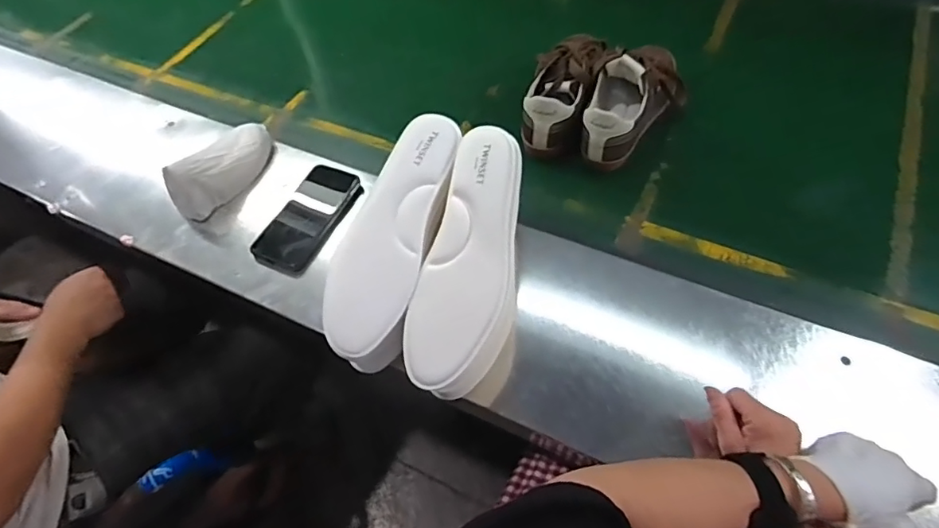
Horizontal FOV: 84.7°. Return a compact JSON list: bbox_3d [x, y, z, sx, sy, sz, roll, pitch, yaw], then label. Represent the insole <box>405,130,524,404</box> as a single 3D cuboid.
[{"bbox_3d":[0.008,-0.003,0.517,0.098,0.036,0.263,15,80,13],"label":"insole"}]

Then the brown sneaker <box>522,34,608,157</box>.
[{"bbox_3d":[0.143,-0.267,0.768,0.089,0.089,0.239,14,60,13],"label":"brown sneaker"}]

